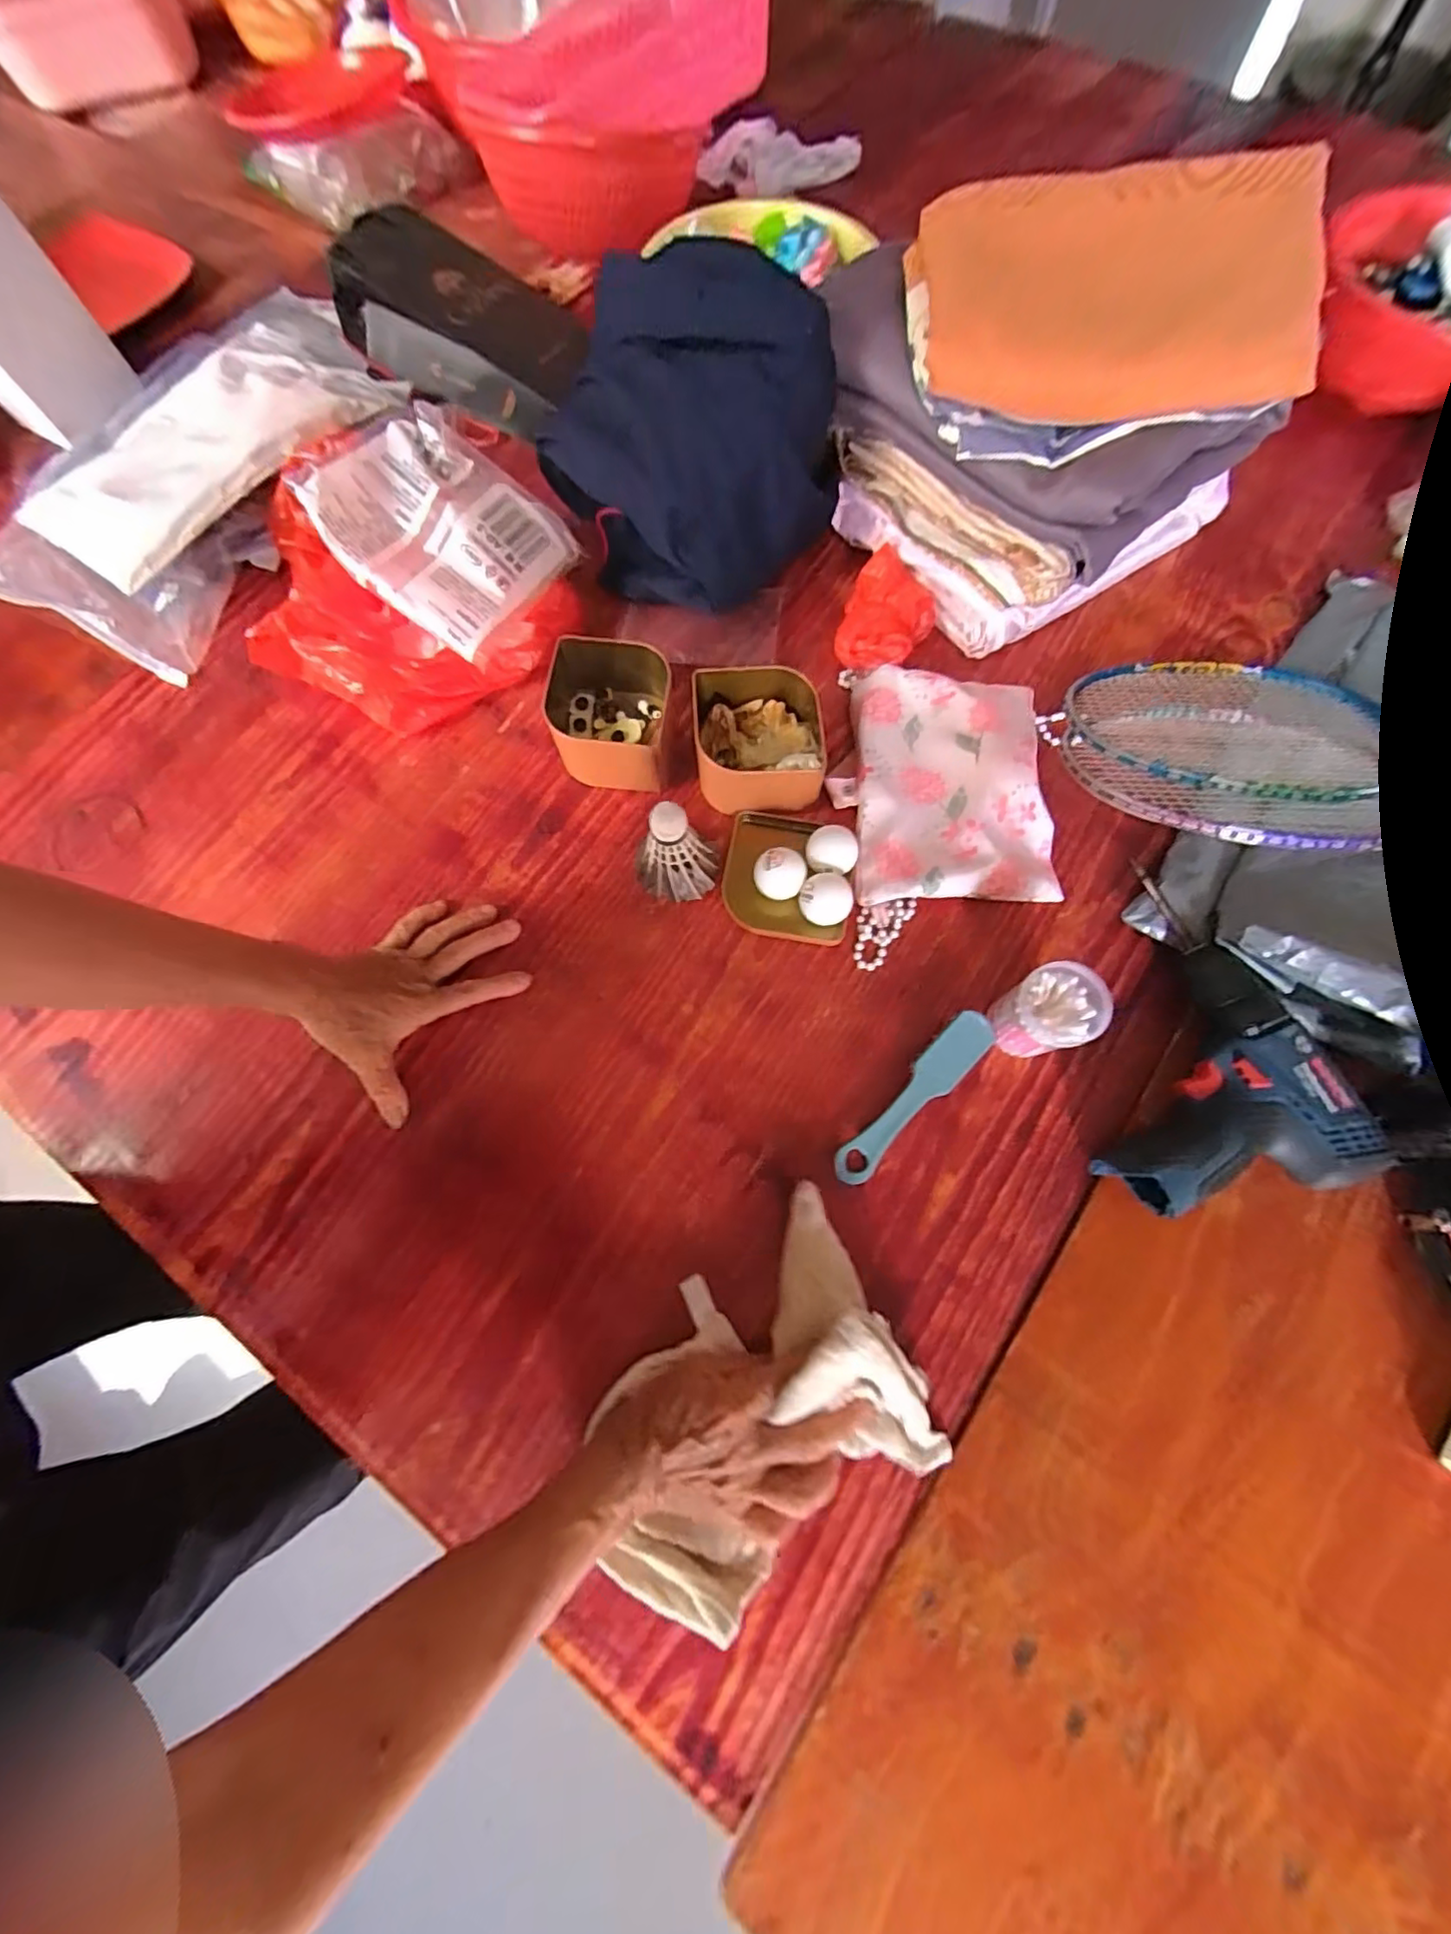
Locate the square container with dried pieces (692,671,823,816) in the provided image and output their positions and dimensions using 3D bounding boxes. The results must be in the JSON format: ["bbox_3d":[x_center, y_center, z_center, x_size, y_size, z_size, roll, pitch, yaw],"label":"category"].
[{"bbox_3d":[0.025,-0.181,0.513,0.104,0.060,0.105,-3,72,1],"label":"square container with dried pieces"}]

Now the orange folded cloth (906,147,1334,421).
[{"bbox_3d":[0.266,-0.489,0.449,0.257,0.073,0.175,12,73,6],"label":"orange folded cloth"}]

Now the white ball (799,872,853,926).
[{"bbox_3d":[0.076,-0.050,0.482,0.038,0.035,0.034,13,73,6],"label":"white ball"}]

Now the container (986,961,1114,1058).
[{"bbox_3d":[0.221,0.033,0.437,0.057,0.067,0.053,-1,72,2],"label":"container"}]

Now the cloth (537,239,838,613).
[{"bbox_3d":[-0.039,-0.454,0.545,0.214,0.154,0.238,-22,73,-5],"label":"cloth"}]

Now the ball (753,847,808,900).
[{"bbox_3d":[0.042,-0.068,0.489,0.038,0.040,0.035,-1,72,2],"label":"ball"}]

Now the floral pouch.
[{"bbox_3d":[0.177,-0.150,0.510,0.166,0.042,0.205,-3,72,1],"label":"floral pouch"}]

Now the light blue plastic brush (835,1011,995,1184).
[{"bbox_3d":[0.132,0.092,0.444,0.030,0.025,0.147,43,78,14],"label":"light blue plastic brush"}]

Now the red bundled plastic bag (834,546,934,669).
[{"bbox_3d":[0.138,-0.306,0.562,0.082,0.037,0.112,30,75,11],"label":"red bundled plastic bag"}]

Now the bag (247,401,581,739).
[{"bbox_3d":[-0.281,-0.340,0.537,0.263,0.125,0.244,-40,75,-10],"label":"bag"}]

